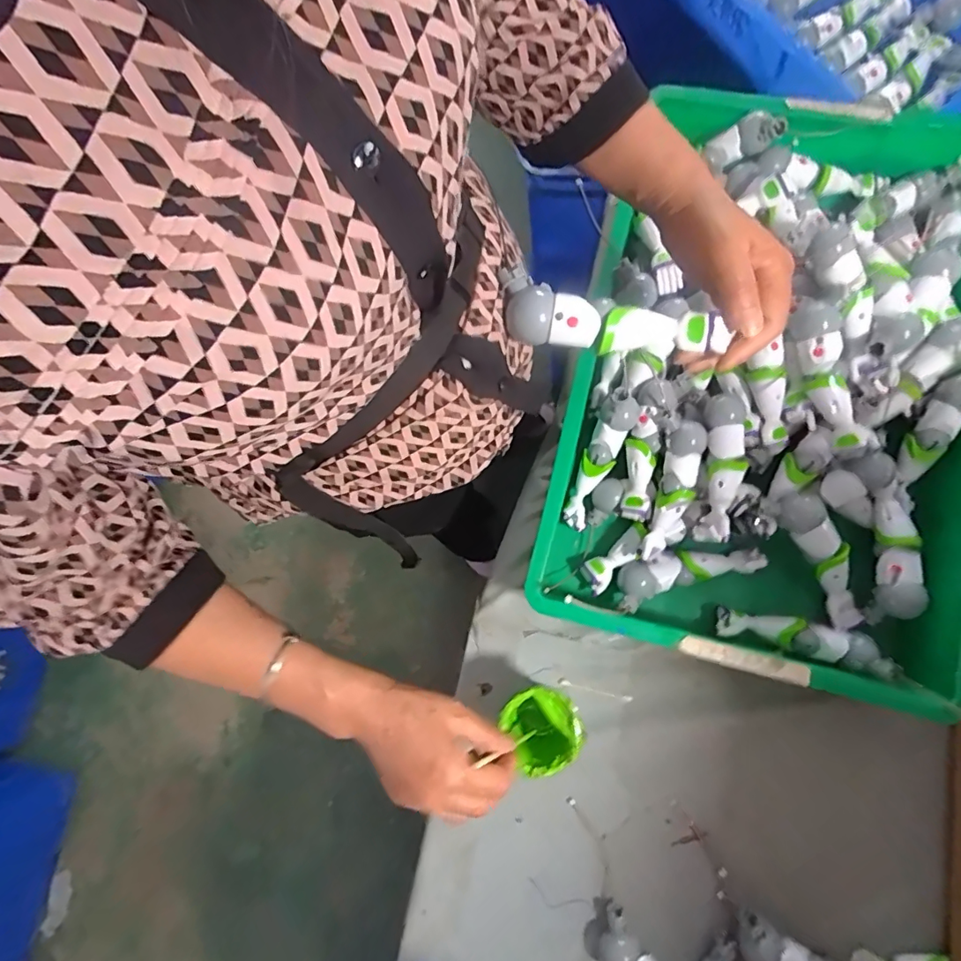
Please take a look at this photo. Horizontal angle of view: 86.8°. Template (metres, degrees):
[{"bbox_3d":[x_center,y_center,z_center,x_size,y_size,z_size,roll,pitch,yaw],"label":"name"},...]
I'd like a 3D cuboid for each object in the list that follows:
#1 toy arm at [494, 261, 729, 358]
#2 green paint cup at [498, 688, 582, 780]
[{"bbox_3d":[0.086,-0.106,0.337,0.147,0.027,0.035,9,68,2],"label":"toy arm"},{"bbox_3d":[0.056,0.229,0.471,0.063,0.073,0.068,0,68,0],"label":"green paint cup"}]

